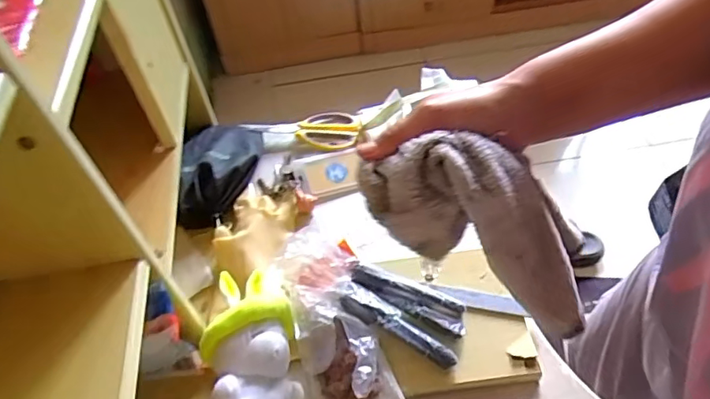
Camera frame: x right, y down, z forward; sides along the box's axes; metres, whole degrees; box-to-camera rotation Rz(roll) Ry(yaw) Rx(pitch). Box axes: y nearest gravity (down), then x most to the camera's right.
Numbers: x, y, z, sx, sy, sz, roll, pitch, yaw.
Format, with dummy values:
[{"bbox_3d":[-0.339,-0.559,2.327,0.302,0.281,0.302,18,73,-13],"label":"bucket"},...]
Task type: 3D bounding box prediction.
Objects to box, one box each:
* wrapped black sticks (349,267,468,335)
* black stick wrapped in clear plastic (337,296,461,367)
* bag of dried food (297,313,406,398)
[{"bbox_3d":[0.062,0.112,0.614,0.138,0.009,0.041,25,57,6],"label":"wrapped black sticks"},{"bbox_3d":[0.048,0.144,0.588,0.139,0.009,0.026,27,58,6],"label":"black stick wrapped in clear plastic"},{"bbox_3d":[-0.009,0.197,0.563,0.098,0.020,0.146,-27,76,5],"label":"bag of dried food"}]

